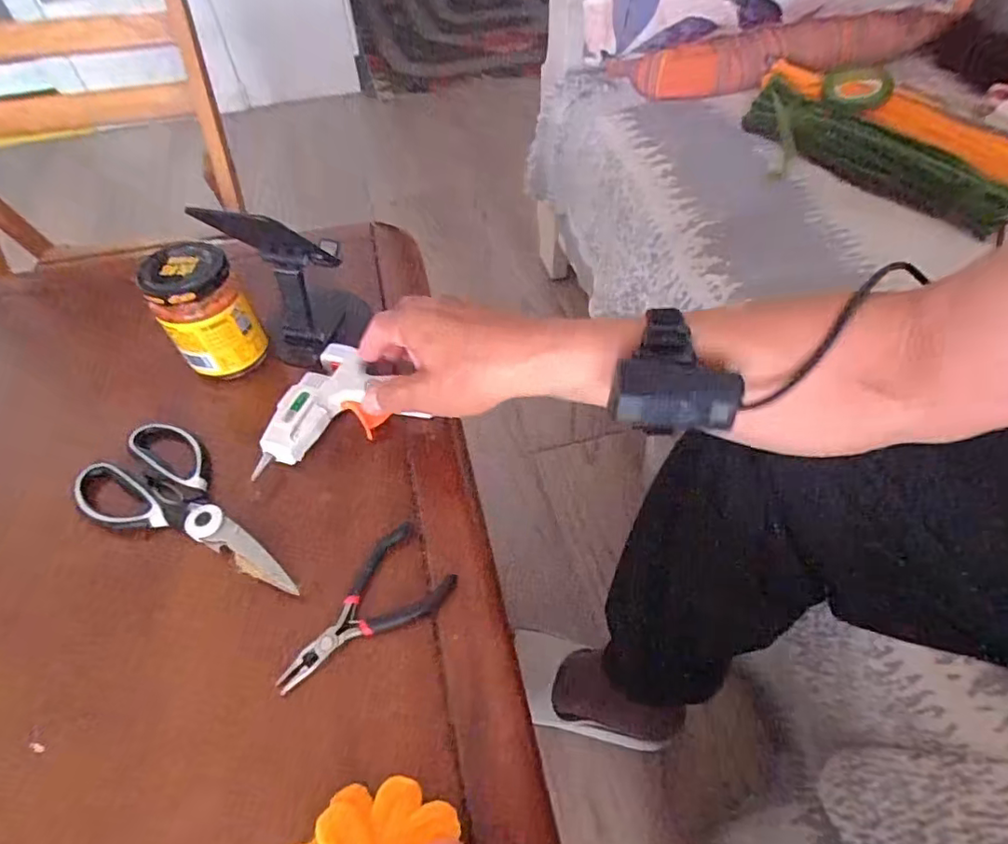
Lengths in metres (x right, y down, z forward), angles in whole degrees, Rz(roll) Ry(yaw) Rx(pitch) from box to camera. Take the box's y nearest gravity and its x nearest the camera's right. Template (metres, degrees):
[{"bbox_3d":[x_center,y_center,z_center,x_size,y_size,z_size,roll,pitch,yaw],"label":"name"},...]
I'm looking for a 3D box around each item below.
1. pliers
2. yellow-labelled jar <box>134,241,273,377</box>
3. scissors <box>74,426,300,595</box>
[{"bbox_3d":[-0.082,0.124,0.368,0.061,0.007,0.121,27,59,20],"label":"pliers"},{"bbox_3d":[-0.237,-0.088,0.464,0.071,0.095,0.054,-31,59,-20],"label":"yellow-labelled jar"},{"bbox_3d":[-0.217,0.060,0.414,0.195,0.012,0.083,23,57,17],"label":"scissors"}]

